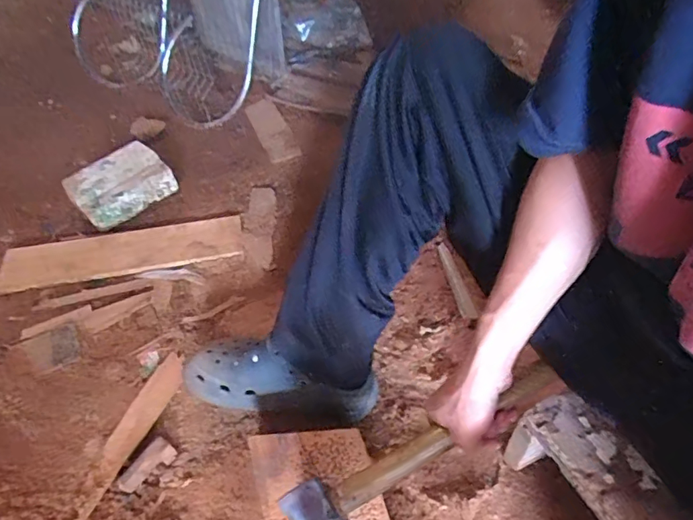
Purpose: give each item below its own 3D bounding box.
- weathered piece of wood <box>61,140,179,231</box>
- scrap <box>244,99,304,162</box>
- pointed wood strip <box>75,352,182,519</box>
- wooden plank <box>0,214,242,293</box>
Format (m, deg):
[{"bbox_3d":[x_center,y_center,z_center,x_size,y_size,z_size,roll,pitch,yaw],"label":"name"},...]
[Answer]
[{"bbox_3d":[-0.425,-0.140,0.914,0.121,0.065,0.167,30,55,25],"label":"weathered piece of wood"},{"bbox_3d":[-0.169,-0.297,1.087,0.074,0.009,0.240,-17,50,-15],"label":"scrap"},{"bbox_3d":[-0.291,0.227,0.650,0.050,0.012,0.238,16,50,14],"label":"pointed wood strip"},{"bbox_3d":[-0.387,-0.018,0.842,0.399,0.013,0.105,-8,48,-7],"label":"wooden plank"}]

